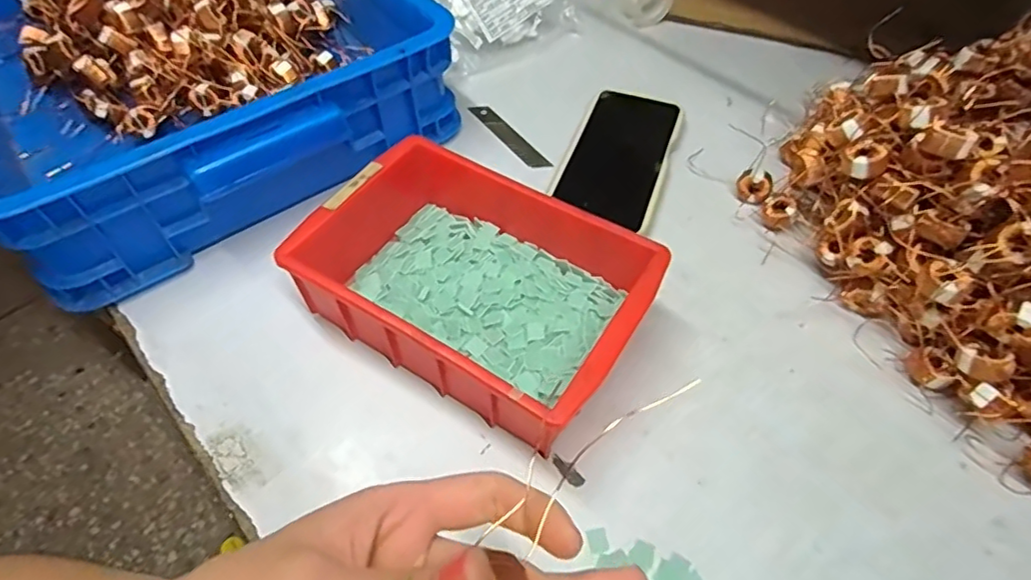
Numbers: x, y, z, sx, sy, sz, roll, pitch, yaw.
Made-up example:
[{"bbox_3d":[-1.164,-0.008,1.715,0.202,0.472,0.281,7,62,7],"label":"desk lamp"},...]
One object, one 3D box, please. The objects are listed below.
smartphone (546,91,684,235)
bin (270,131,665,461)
[{"bbox_3d":[0.086,-0.112,0.473,0.078,0.009,0.147,21,57,12],"label":"smartphone"},{"bbox_3d":[-0.024,-0.006,0.361,0.197,0.061,0.129,29,59,17],"label":"bin"}]

